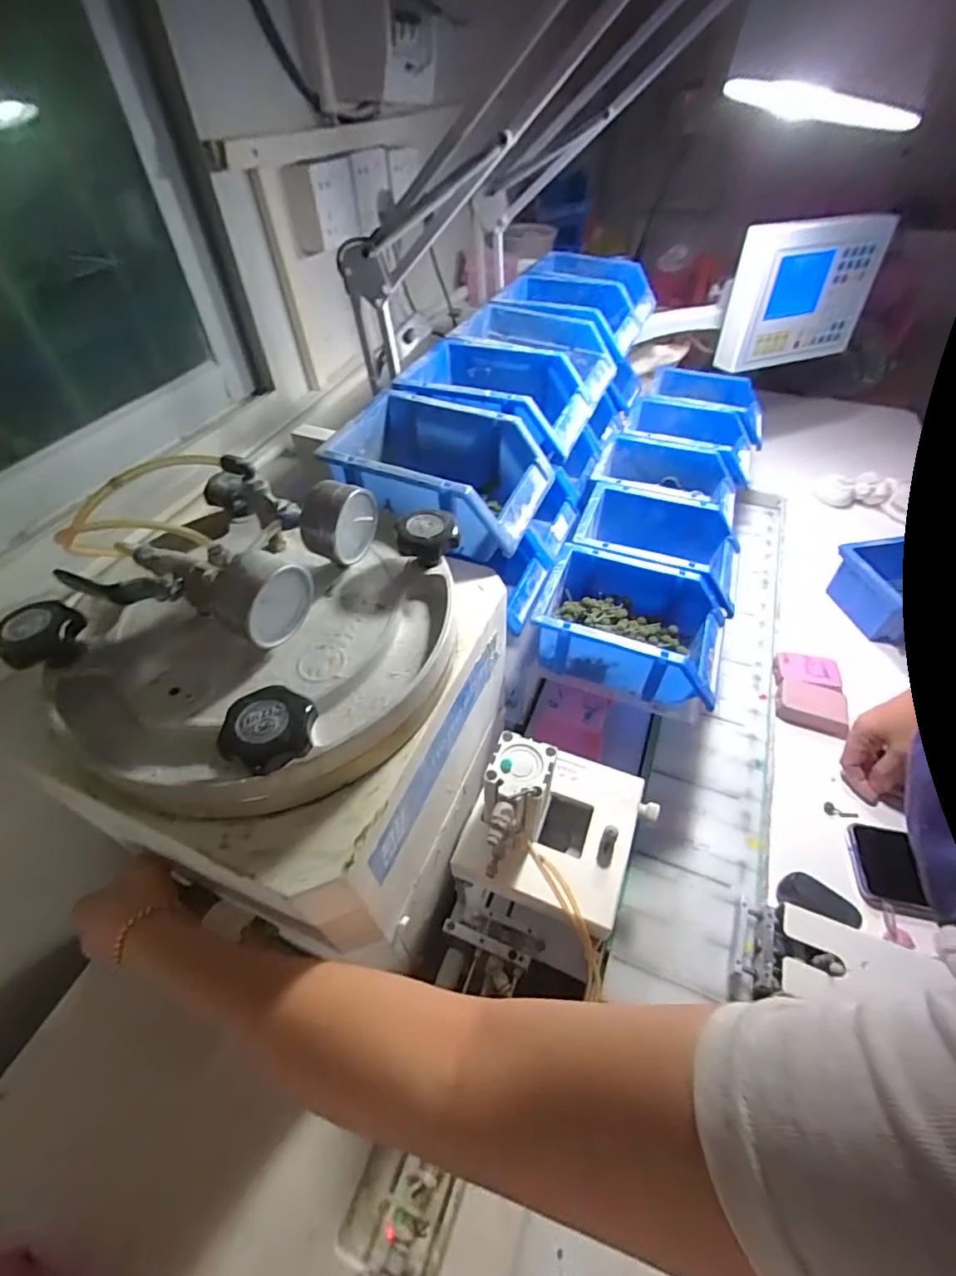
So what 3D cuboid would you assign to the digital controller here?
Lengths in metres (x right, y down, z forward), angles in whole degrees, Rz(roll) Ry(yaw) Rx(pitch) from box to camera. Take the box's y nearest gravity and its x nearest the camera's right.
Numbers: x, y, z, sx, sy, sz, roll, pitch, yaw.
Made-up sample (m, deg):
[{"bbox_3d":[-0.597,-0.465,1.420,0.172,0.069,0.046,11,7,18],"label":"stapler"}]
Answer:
[{"bbox_3d":[0.492,-0.528,0.794,0.245,0.189,0.067,-18,50,-14],"label":"digital controller"}]

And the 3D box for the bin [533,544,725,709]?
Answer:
[{"bbox_3d":[0.152,-0.010,0.518,0.169,0.075,0.118,16,51,16],"label":"bin"}]

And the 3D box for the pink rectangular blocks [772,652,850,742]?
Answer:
[{"bbox_3d":[0.398,0.064,0.626,0.070,0.027,0.098,10,49,11],"label":"pink rectangular blocks"}]

